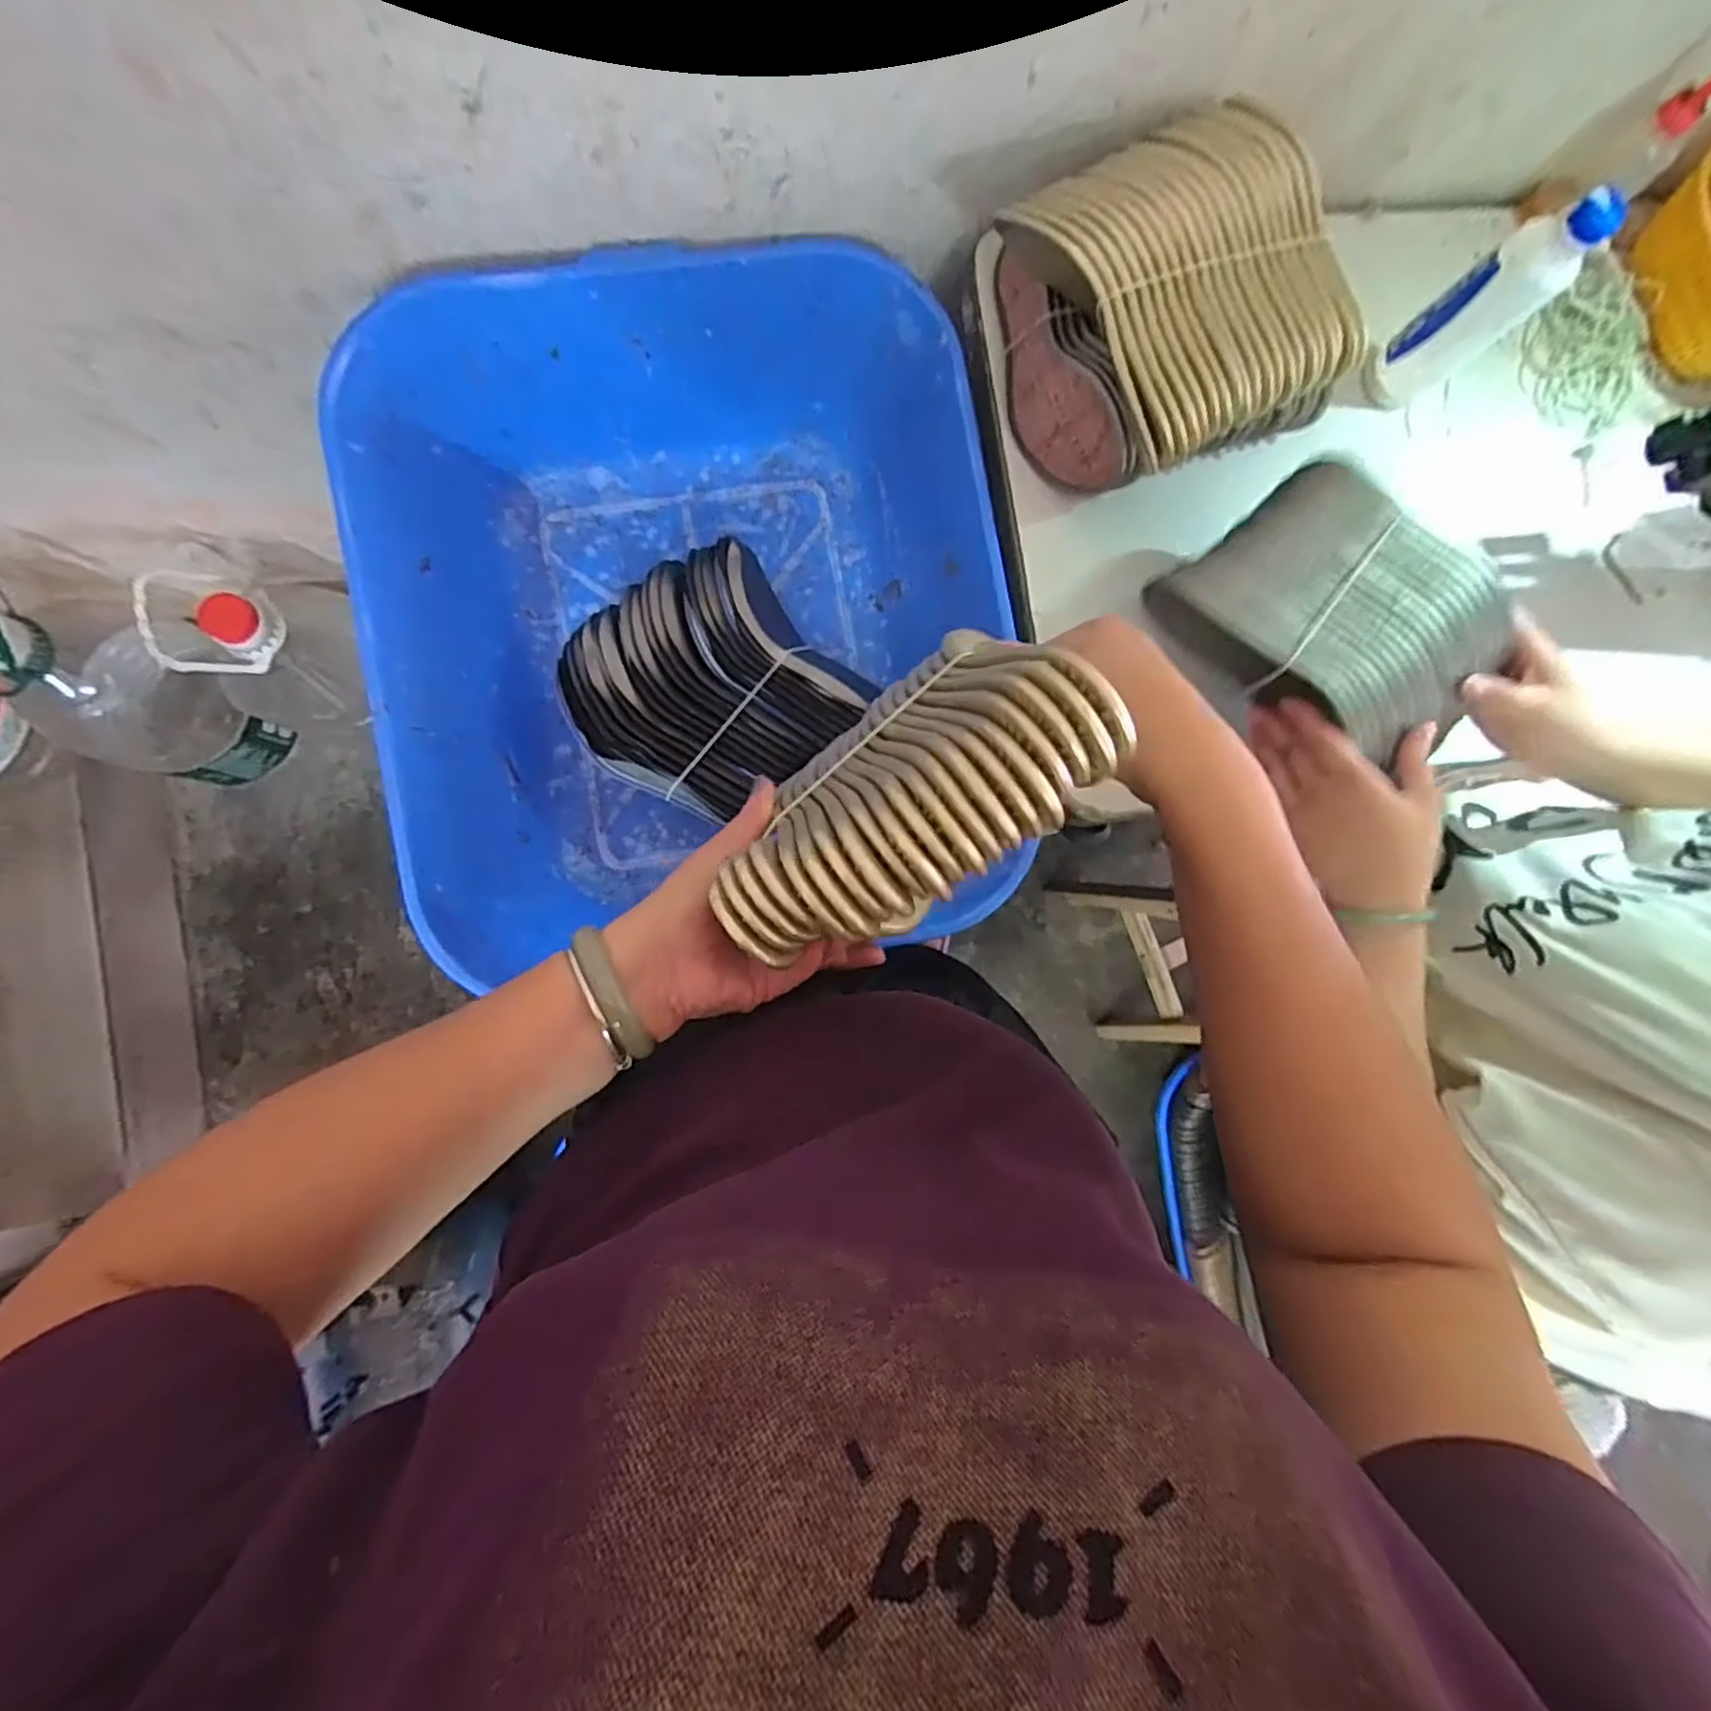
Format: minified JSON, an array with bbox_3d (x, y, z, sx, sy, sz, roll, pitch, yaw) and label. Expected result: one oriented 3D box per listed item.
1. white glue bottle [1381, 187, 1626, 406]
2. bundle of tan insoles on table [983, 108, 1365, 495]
[{"bbox_3d":[0.500,-0.438,0.580,0.043,0.165,0.059,-39,90,-8],"label":"white glue bottle"},{"bbox_3d":[0.236,-0.416,0.565,0.218,0.114,0.246,-21,88,-8],"label":"bundle of tan insoles on table"}]

